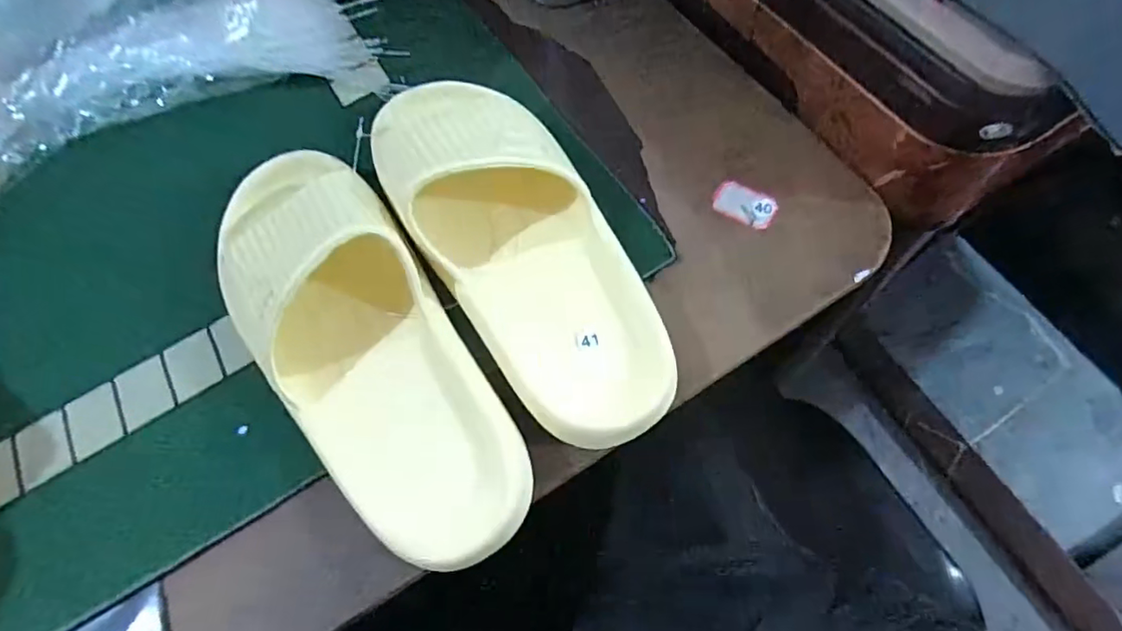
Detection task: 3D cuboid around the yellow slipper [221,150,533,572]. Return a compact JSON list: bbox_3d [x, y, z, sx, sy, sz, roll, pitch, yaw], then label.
[{"bbox_3d":[-0.110,0.010,0.309,0.097,0.074,0.260,-28,67,-14],"label":"yellow slipper"}]

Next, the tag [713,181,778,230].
[{"bbox_3d":[0.112,-0.069,0.354,0.037,0.004,0.023,30,74,17],"label":"tag"}]

